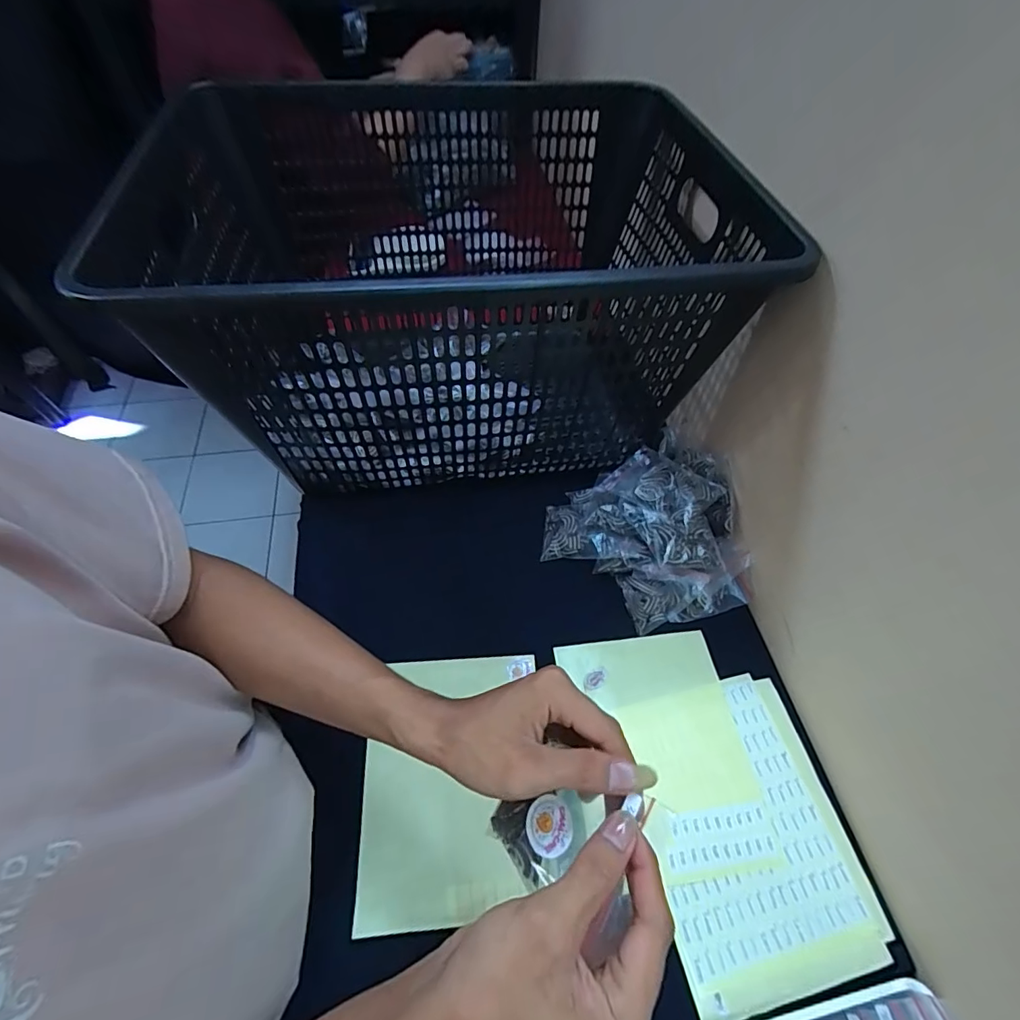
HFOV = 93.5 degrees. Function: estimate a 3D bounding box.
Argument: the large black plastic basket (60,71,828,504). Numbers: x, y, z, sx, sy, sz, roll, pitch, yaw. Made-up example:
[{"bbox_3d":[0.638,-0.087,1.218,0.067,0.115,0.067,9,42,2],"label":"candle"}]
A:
[{"bbox_3d":[-0.048,-0.261,0.576,0.519,0.286,0.464,-5,57,-6],"label":"large black plastic basket"}]

